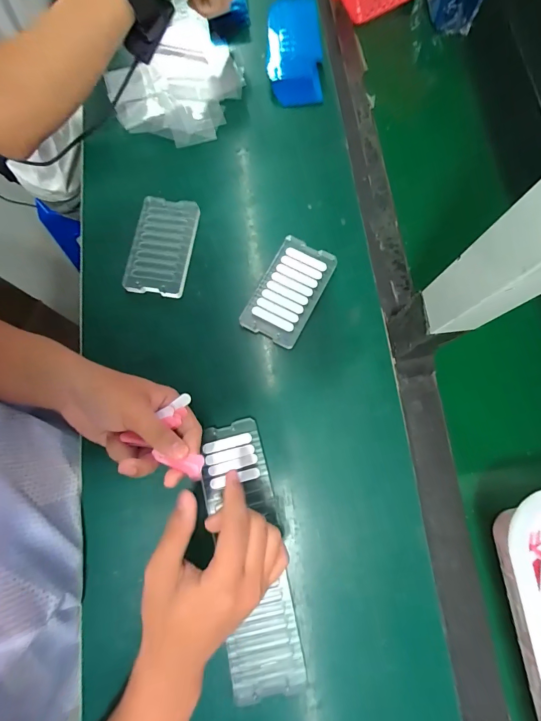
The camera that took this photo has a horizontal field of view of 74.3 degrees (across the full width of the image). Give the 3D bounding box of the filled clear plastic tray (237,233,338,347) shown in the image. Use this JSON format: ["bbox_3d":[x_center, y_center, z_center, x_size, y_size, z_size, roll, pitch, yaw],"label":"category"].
[{"bbox_3d":[0.022,-0.080,0.412,0.067,0.011,0.122,28,78,5],"label":"filled clear plastic tray"}]

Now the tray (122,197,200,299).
[{"bbox_3d":[-0.129,-0.137,0.427,0.070,0.014,0.120,10,77,1],"label":"tray"}]

